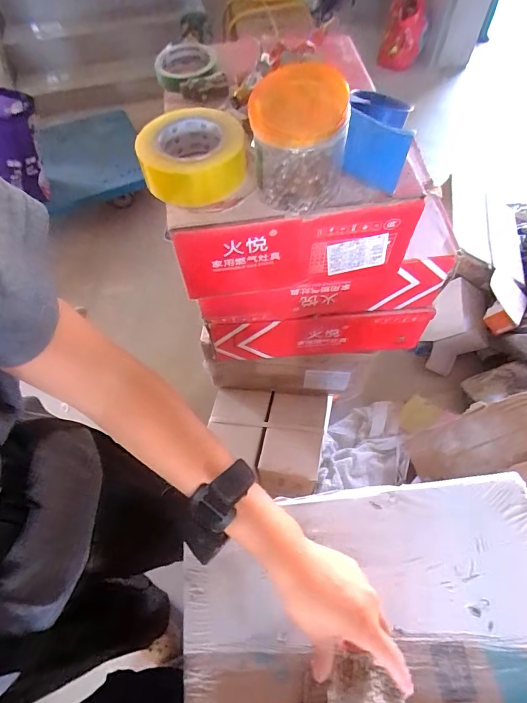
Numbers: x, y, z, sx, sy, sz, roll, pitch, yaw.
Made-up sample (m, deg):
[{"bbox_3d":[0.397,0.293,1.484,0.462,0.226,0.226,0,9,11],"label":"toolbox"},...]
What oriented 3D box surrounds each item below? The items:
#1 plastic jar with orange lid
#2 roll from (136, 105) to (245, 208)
[{"bbox_3d":[0.038,-0.228,0.446,0.101,0.116,0.103,4,60,4],"label":"plastic jar with orange lid"},{"bbox_3d":[-0.084,-0.246,0.502,0.118,0.057,0.126,-1,59,1],"label":"roll"}]

